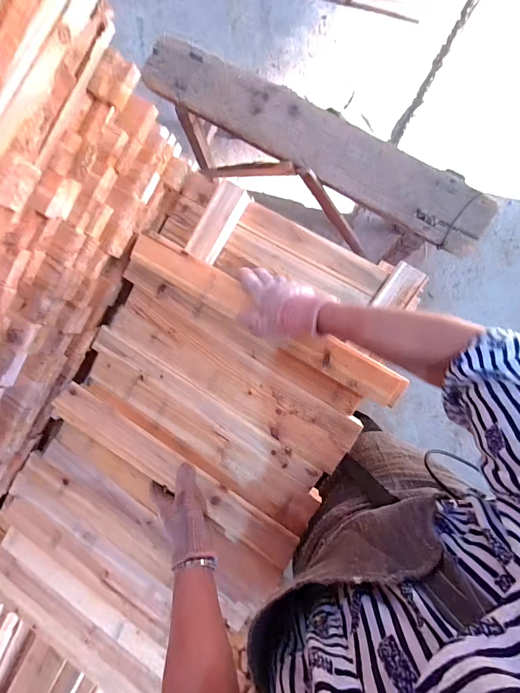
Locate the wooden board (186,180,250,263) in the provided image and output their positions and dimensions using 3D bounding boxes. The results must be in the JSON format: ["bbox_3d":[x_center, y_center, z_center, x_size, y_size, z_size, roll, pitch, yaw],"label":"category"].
[{"bbox_3d":[-0.079,-0.232,0.590,0.049,0.046,0.152,31,96,0],"label":"wooden board"}]

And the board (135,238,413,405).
[{"bbox_3d":[0.002,-0.053,0.510,0.497,0.030,0.062,29,94,9],"label":"board"}]

